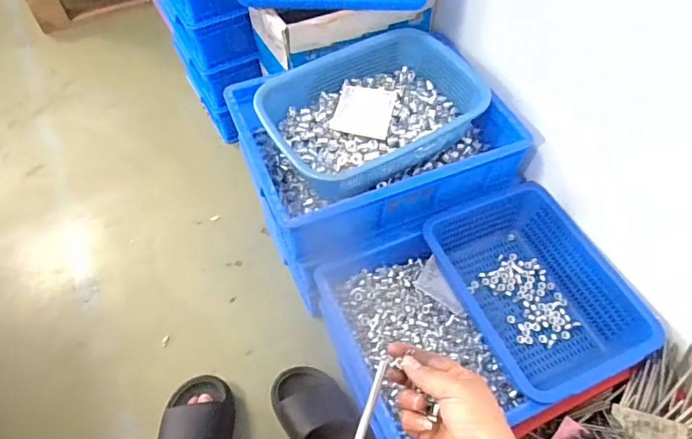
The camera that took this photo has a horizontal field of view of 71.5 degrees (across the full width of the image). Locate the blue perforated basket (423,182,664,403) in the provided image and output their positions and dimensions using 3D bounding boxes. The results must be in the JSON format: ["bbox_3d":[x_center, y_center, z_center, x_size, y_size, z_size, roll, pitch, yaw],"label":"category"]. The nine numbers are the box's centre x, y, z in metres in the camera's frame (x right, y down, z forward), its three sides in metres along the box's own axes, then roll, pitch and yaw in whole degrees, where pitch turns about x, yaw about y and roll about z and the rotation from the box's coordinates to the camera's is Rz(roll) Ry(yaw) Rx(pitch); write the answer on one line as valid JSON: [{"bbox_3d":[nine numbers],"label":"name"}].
[{"bbox_3d":[0.286,0.108,0.753,0.227,0.092,0.311,-20,58,-13],"label":"blue perforated basket"}]

